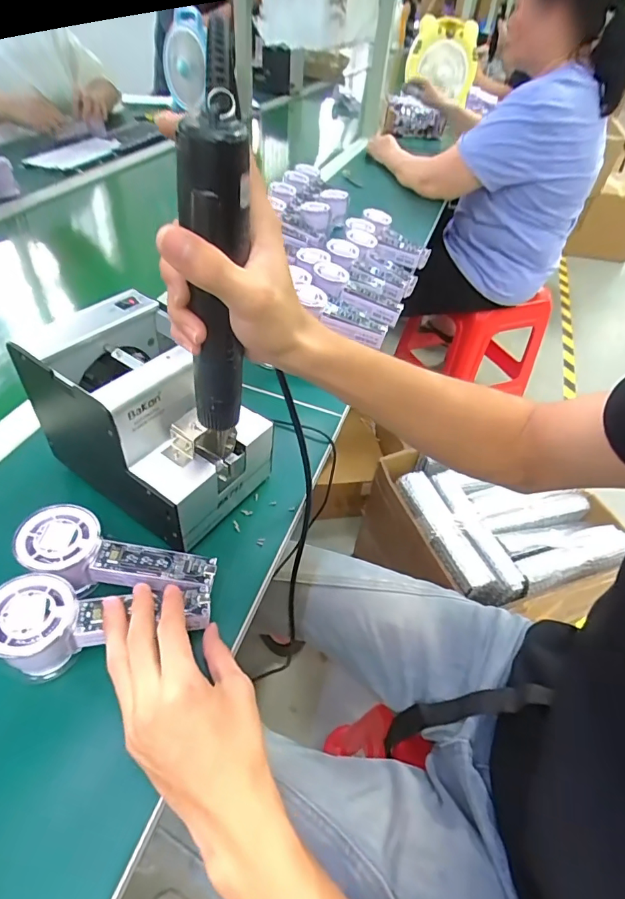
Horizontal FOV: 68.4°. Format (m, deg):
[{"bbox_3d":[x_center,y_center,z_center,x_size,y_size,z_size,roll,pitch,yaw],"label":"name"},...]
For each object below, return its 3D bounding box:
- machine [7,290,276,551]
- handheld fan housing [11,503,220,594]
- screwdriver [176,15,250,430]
[{"bbox_3d":[-0.142,-0.027,0.418,0.175,0.145,0.127,27,49,19],"label":"machine"},{"bbox_3d":[-0.156,0.091,0.369,0.145,0.040,0.053,16,45,-9],"label":"handheld fan housing"},{"bbox_3d":[-0.058,-0.102,0.278,0.034,0.224,0.031,-21,51,-27],"label":"screwdriver"}]

